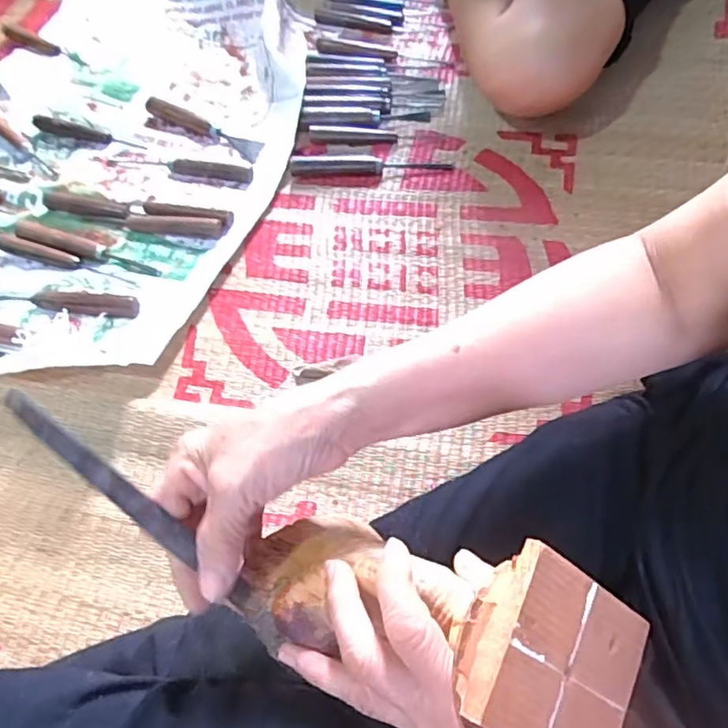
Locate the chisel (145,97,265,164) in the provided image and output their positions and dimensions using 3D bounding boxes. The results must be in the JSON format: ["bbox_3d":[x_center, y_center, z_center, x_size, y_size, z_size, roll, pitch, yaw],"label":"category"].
[{"bbox_3d":[-0.200,-0.295,0.744,0.163,0.024,0.026,25,67,15],"label":"chisel"}]

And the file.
[{"bbox_3d":[-0.119,0.069,0.305,0.157,0.005,0.014,42,71,-5],"label":"file"}]

